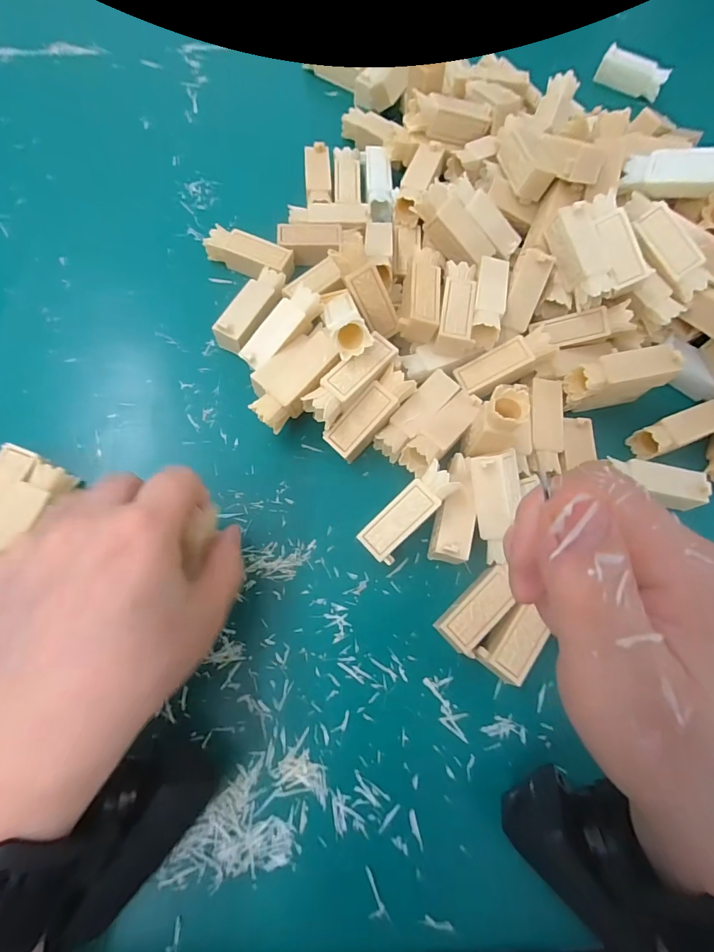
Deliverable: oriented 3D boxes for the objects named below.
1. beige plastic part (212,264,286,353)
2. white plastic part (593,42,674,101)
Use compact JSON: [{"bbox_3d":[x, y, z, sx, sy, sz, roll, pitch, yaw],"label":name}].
[{"bbox_3d":[-0.071,-0.110,0.287,0.024,0.023,0.064,31,73,7],"label":"beige plastic part"},{"bbox_3d":[0.259,-0.378,0.397,0.061,0.027,0.016,31,46,9],"label":"white plastic part"}]

